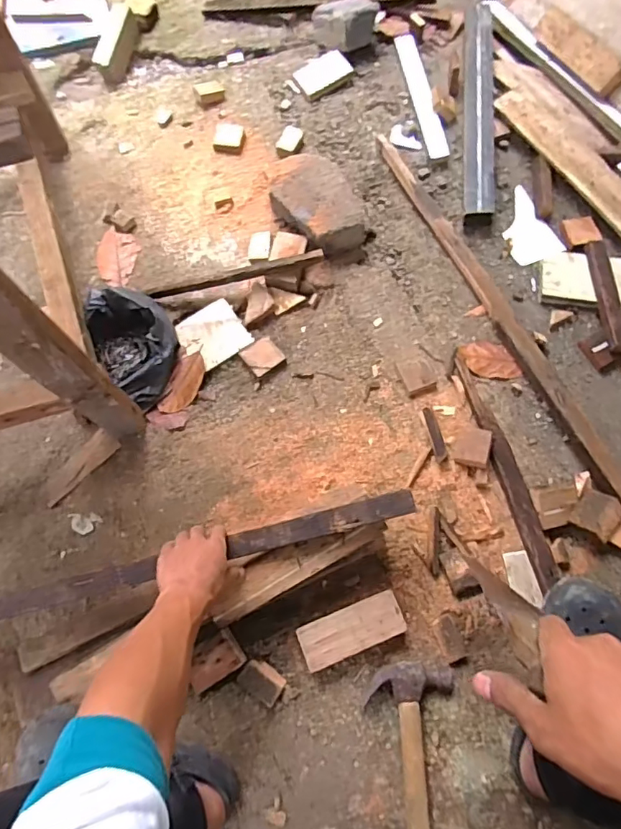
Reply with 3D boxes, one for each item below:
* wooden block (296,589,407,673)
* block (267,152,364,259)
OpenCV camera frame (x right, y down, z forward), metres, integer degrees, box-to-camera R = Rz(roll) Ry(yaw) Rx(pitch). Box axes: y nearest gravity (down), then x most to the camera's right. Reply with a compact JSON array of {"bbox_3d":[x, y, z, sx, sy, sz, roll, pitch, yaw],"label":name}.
[{"bbox_3d":[0.059,0.306,0.741,0.146,0.046,0.061,-21,71,-6],"label":"wooden block"},{"bbox_3d":[0.009,-0.391,0.983,0.120,0.083,0.210,-32,72,-9],"label":"block"}]

